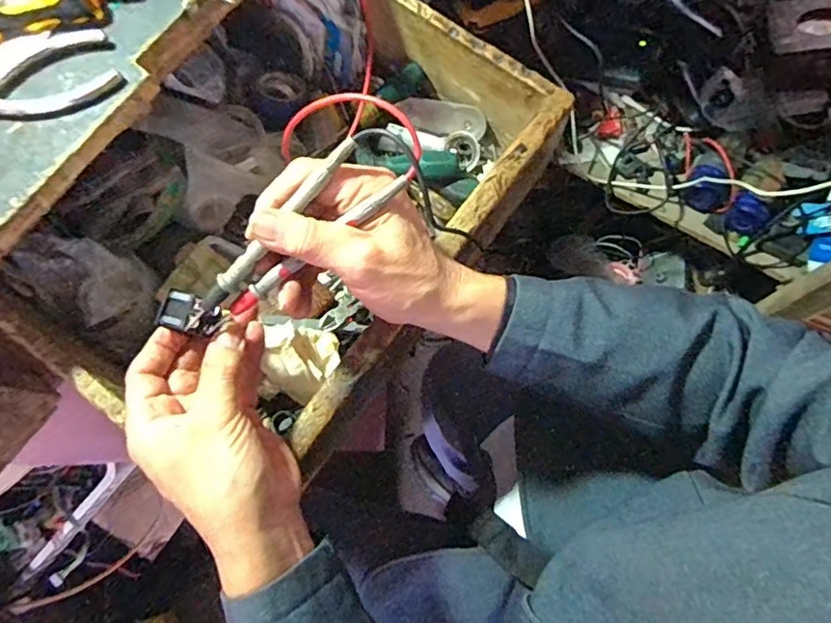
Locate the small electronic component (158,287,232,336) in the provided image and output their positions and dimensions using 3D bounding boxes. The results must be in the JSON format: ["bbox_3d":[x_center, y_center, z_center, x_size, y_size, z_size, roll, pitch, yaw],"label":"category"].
[{"bbox_3d":[-0.136,0.002,0.344,0.035,0.020,0.023,19,74,6],"label":"small electronic component"}]

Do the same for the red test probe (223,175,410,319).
[{"bbox_3d":[-0.059,-0.036,0.327,0.132,0.010,0.011,-35,76,8],"label":"red test probe"}]

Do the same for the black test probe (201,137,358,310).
[{"bbox_3d":[-0.078,-0.048,0.321,0.129,0.013,0.012,-45,77,11],"label":"black test probe"}]

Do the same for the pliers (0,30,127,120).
[{"bbox_3d":[-0.254,-0.130,0.343,0.146,0.013,0.039,-23,75,-7],"label":"pliers"}]

